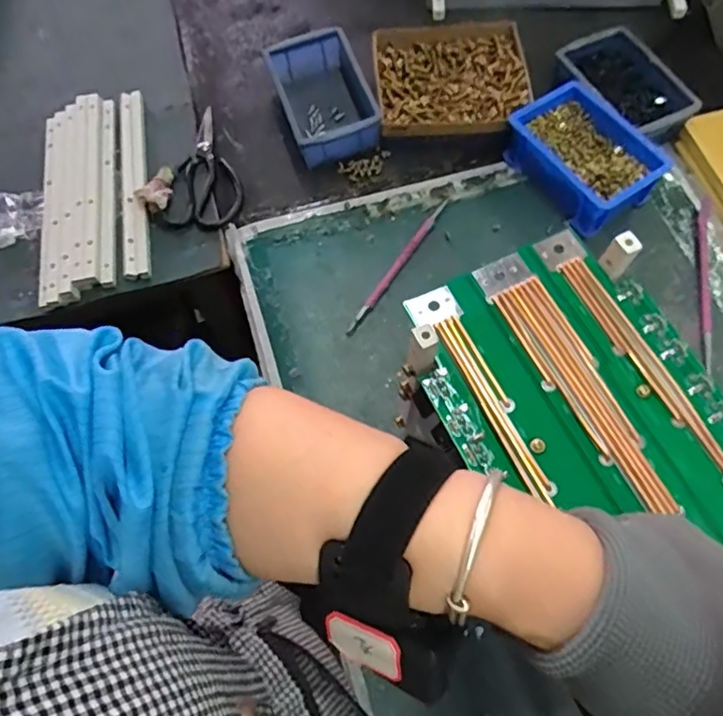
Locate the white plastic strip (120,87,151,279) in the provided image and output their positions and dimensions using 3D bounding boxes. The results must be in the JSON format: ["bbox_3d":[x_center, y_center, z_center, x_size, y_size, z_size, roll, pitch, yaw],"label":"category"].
[{"bbox_3d":[-0.247,-0.195,0.629,0.029,0.013,0.241,-9,68,-3],"label":"white plastic strip"}]

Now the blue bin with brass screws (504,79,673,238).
[{"bbox_3d":[0.234,-0.214,0.609,0.103,0.052,0.147,-33,72,-12],"label":"blue bin with brass screws"}]

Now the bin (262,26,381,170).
[{"bbox_3d":[-0.040,-0.290,0.648,0.099,0.056,0.153,-17,69,-6],"label":"bin"}]

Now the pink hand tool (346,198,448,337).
[{"bbox_3d":[0.038,-0.096,0.594,0.011,0.006,0.186,31,72,12],"label":"pink hand tool"}]

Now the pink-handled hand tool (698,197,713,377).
[{"bbox_3d":[0.343,-0.076,0.575,0.011,0.006,0.195,9,69,4],"label":"pink-handled hand tool"}]

